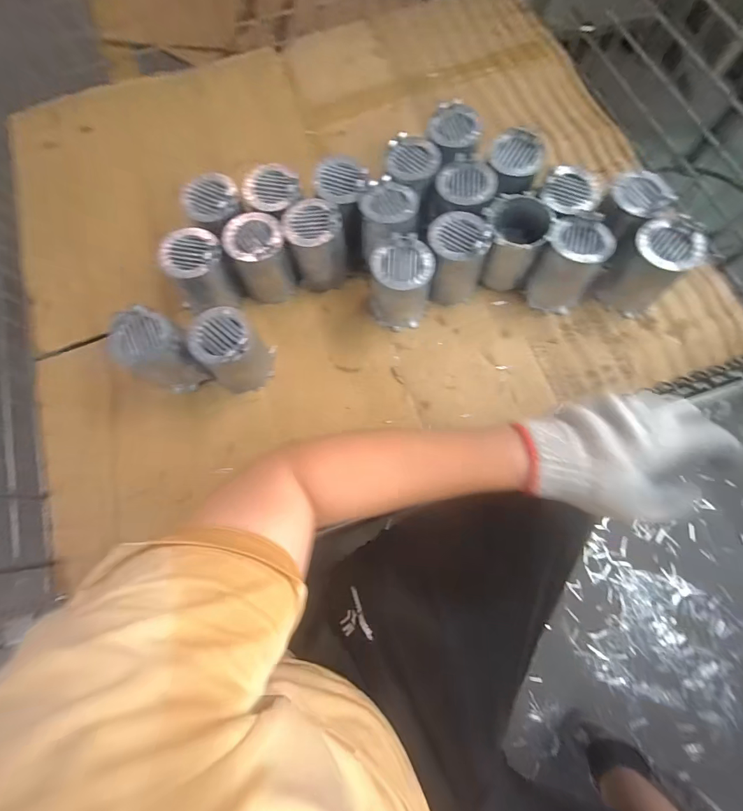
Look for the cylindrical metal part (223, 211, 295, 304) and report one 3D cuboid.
[{"bbox_3d":[-0.172,-0.237,0.617,0.091,0.108,0.098,-22,74,-4],"label":"cylindrical metal part"}]

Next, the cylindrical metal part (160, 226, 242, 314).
[{"bbox_3d":[-0.272,-0.211,0.606,0.093,0.111,0.101,-1,73,2],"label":"cylindrical metal part"}]

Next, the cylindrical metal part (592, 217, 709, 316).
[{"bbox_3d":[0.420,-0.212,0.585,0.087,0.122,0.087,-1,73,2],"label":"cylindrical metal part"}]

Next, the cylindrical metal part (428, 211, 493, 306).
[{"bbox_3d":[0.131,-0.226,0.599,0.090,0.122,0.086,-1,73,2],"label":"cylindrical metal part"}]

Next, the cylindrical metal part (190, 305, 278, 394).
[{"bbox_3d":[-0.206,-0.087,0.578,0.087,0.114,0.098,-1,73,2],"label":"cylindrical metal part"}]

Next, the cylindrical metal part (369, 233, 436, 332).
[{"bbox_3d":[0.046,-0.183,0.591,0.089,0.123,0.092,-1,73,2],"label":"cylindrical metal part"}]

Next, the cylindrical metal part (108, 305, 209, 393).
[{"bbox_3d":[-0.316,-0.077,0.565,0.092,0.106,0.083,31,77,11],"label":"cylindrical metal part"}]

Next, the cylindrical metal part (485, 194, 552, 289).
[{"bbox_3d":[0.212,-0.253,0.602,0.089,0.120,0.092,-1,73,2],"label":"cylindrical metal part"}]

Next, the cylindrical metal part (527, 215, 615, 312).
[{"bbox_3d":[0.301,-0.219,0.595,0.088,0.120,0.092,-1,73,2],"label":"cylindrical metal part"}]

